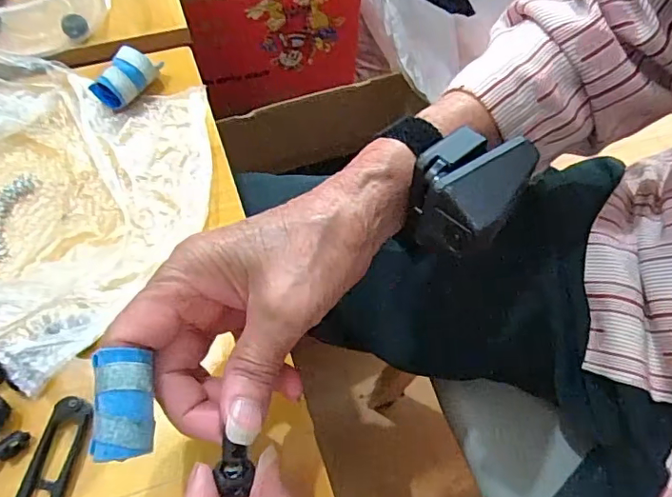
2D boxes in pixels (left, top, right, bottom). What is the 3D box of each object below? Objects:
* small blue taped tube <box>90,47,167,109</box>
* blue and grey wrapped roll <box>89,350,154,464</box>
[{"bbox_3d":[-0.143,-0.118,0.360,0.028,0.025,0.044,31,63,14],"label":"small blue taped tube"},{"bbox_3d":[-0.079,0.057,0.195,0.020,0.015,0.038,-7,61,-8],"label":"blue and grey wrapped roll"}]

